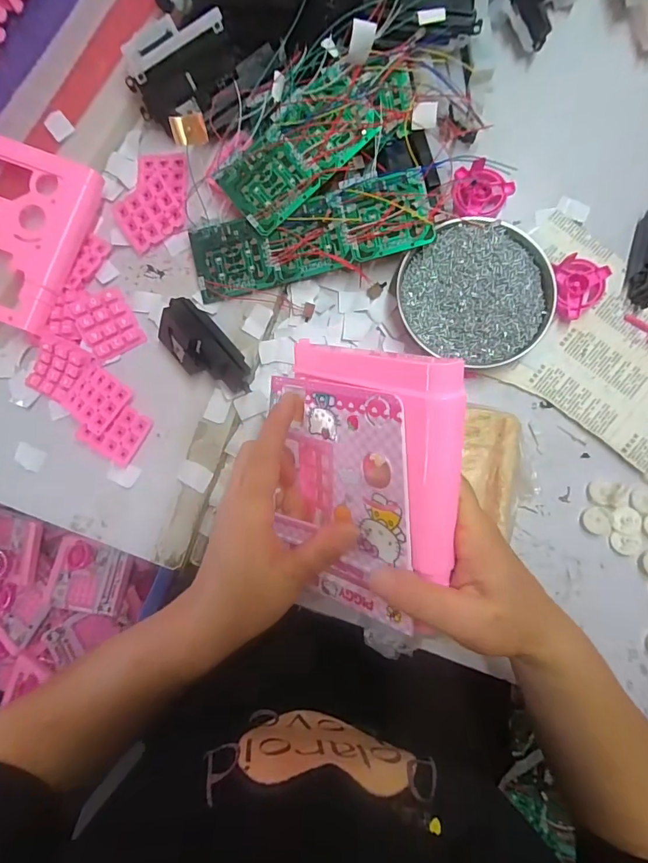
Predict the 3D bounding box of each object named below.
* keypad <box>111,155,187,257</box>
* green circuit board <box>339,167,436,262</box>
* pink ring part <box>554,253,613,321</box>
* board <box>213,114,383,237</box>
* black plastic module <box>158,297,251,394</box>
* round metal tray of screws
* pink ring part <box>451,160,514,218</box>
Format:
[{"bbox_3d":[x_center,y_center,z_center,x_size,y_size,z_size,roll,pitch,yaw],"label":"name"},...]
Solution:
[{"bbox_3d":[-0.164,-0.224,0.407,0.066,0.017,0.098,5,86,4],"label":"keypad"},{"bbox_3d":[0.054,-0.191,0.372,0.072,0.008,0.068,-10,91,9],"label":"green circuit board"},{"bbox_3d":[0.231,-0.129,0.383,0.046,0.018,0.052,-4,85,4],"label":"pink ring part"},{"bbox_3d":[-0.024,-0.242,0.382,0.131,0.017,0.064,-37,84,0],"label":"board"},{"bbox_3d":[-0.107,-0.071,0.380,0.048,0.032,0.100,-43,84,0],"label":"black plastic module"},{"bbox_3d":[0.137,-0.127,0.387,0.133,0.021,0.125,0,86,4],"label":"round metal tray of screws"},{"bbox_3d":[0.147,-0.222,0.393,0.053,0.017,0.046,10,86,5],"label":"pink ring part"}]

